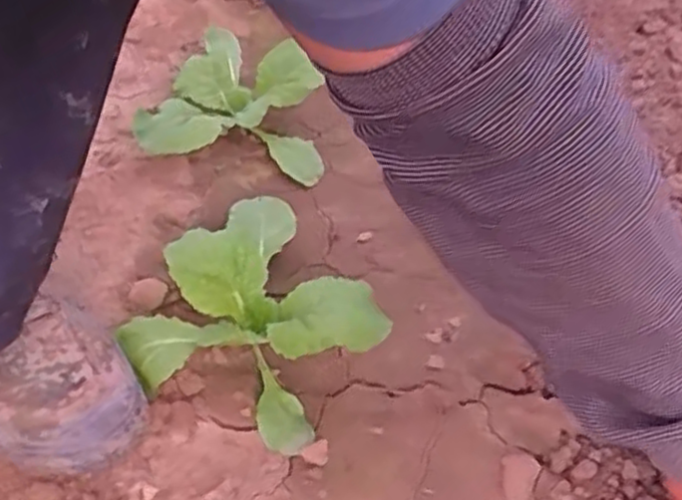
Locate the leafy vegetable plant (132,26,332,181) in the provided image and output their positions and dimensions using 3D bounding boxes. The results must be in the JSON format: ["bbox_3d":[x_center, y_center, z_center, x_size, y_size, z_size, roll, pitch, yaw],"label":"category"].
[{"bbox_3d":[-0.096,-0.141,0.714,0.159,0.066,0.156,2,48,0],"label":"leafy vegetable plant"}]

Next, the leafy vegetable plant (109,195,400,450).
[{"bbox_3d":[-0.075,0.050,0.561,0.167,0.076,0.197,-25,53,-22],"label":"leafy vegetable plant"}]

